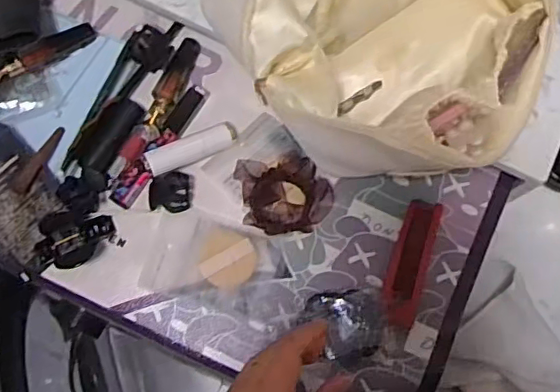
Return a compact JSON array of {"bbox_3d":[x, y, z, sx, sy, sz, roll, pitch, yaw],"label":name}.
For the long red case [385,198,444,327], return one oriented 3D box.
[{"bbox_3d":[0.114,0.057,0.517,0.033,0.007,0.109,16,76,3],"label":"long red case"}]

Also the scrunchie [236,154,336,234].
[{"bbox_3d":[0.005,-0.001,0.524,0.079,0.020,0.064,-5,76,-3],"label":"scrunchie"}]

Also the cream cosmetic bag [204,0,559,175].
[{"bbox_3d":[0.077,-0.165,0.500,0.231,0.128,0.317,-34,79,-9],"label":"cream cosmetic bag"}]

